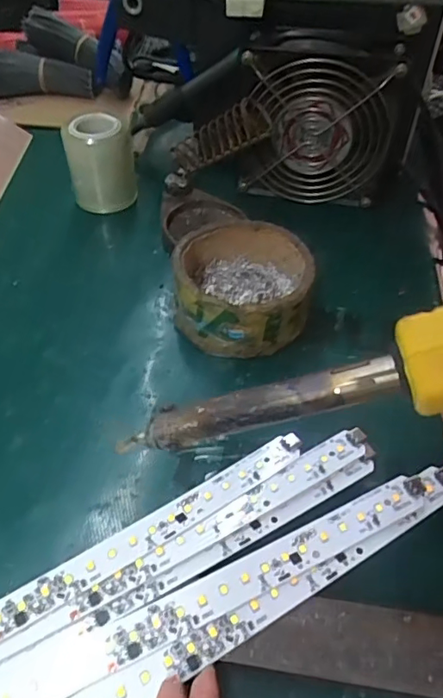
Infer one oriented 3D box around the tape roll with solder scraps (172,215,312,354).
[{"bbox_3d":[0.012,-0.039,0.338,0.082,0.049,0.079,3,48,0],"label":"tape roll with solder scraps"}]

